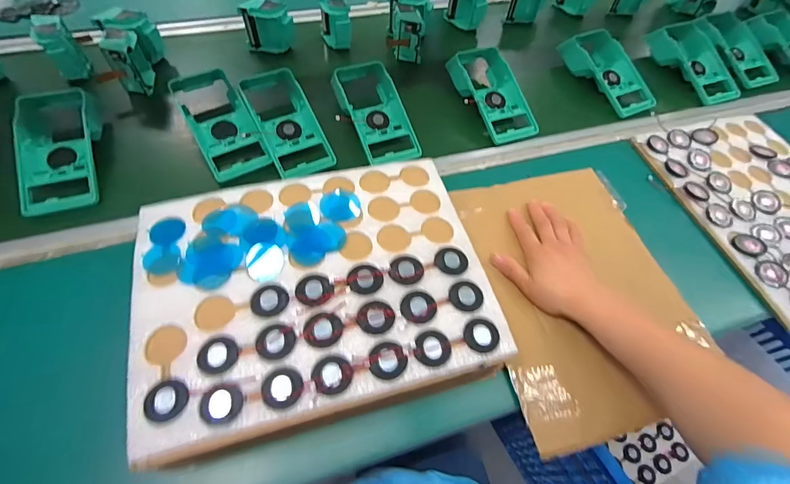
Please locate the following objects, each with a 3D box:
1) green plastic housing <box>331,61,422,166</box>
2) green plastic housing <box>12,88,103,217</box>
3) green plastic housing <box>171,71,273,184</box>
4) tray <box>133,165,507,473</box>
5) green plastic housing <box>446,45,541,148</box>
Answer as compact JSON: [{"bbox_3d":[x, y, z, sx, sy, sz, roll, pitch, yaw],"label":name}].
[{"bbox_3d":[-0.033,-0.198,0.558,0.096,0.042,0.182,-19,61,-16],"label":"green plastic housing"},{"bbox_3d":[-0.440,-0.134,0.488,0.091,0.046,0.199,-16,60,-15],"label":"green plastic housing"},{"bbox_3d":[-0.246,-0.168,0.530,0.085,0.042,0.178,-23,74,-18],"label":"green plastic housing"},{"bbox_3d":[-0.076,0.036,0.365,0.322,0.018,0.254,-12,59,-12],"label":"tray"},{"bbox_3d":[0.158,-0.246,0.607,0.088,0.049,0.191,-16,60,-15],"label":"green plastic housing"}]

